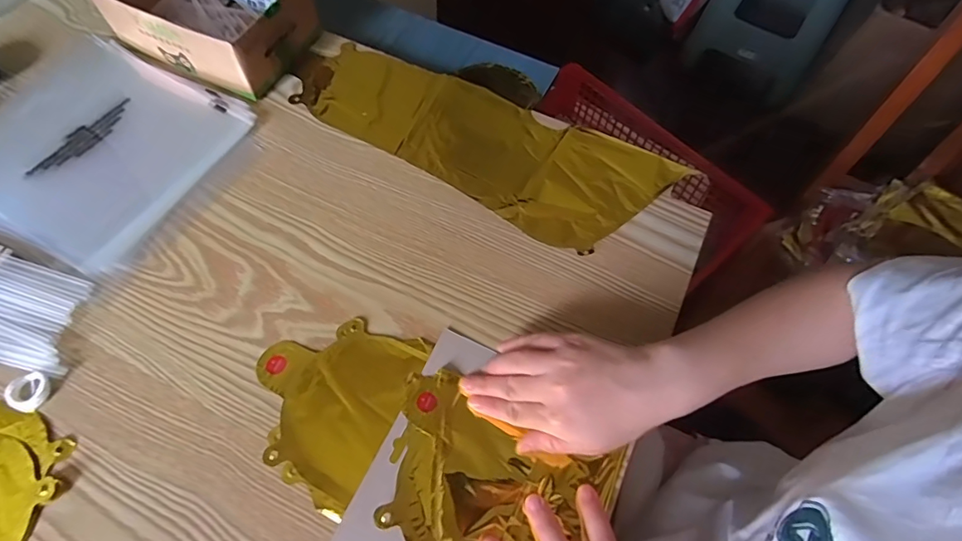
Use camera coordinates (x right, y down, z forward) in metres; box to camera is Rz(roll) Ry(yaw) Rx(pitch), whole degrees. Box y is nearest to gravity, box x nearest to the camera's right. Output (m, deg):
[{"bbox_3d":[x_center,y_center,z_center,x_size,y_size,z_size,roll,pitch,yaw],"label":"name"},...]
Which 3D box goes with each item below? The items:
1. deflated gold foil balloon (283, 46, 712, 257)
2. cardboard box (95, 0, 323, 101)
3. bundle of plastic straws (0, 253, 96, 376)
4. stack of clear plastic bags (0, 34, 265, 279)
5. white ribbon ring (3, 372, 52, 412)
[{"bbox_3d":[-0.001,-0.153,0.512,0.385,0.009,0.164,31,65,13],"label":"deflated gold foil balloon"},{"bbox_3d":[-0.282,-0.271,0.523,0.189,0.063,0.129,26,64,10],"label":"cardboard box"},{"bbox_3d":[-0.360,0.033,0.397,0.096,0.009,0.077,14,63,4],"label":"bundle of plastic straws"},{"bbox_3d":[-0.363,-0.121,0.477,0.247,0.012,0.218,24,64,9],"label":"stack of clear plastic bags"},{"bbox_3d":[-0.333,0.088,0.368,0.027,0.007,0.026,1,62,-2],"label":"white ribbon ring"}]

